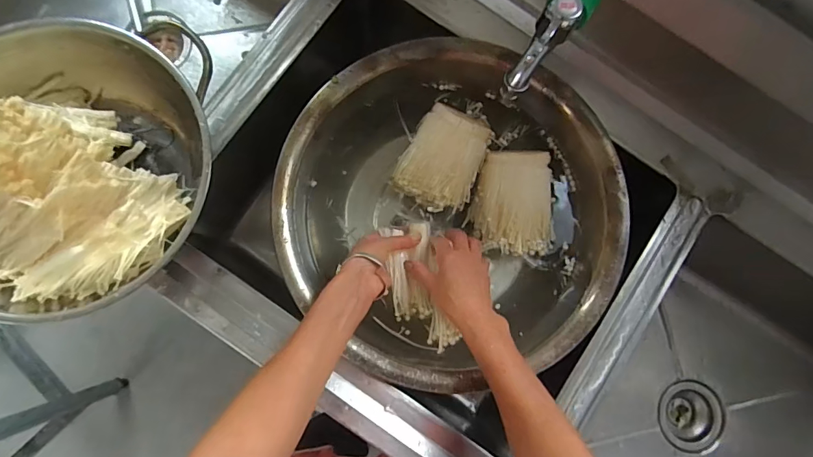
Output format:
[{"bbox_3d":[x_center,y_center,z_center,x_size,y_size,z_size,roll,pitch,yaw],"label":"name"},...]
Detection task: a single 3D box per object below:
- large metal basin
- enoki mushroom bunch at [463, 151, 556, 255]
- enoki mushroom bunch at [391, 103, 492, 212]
[{"bbox_3d":[0.052,-0.022,0.565,0.393,0.121,0.394,0,82,0],"label":"large metal basin"},{"bbox_3d":[0.144,-0.032,0.571,0.108,0.059,0.125,4,82,0],"label":"enoki mushroom bunch"},{"bbox_3d":[0.048,-0.093,0.569,0.100,0.053,0.125,23,83,3],"label":"enoki mushroom bunch"}]

